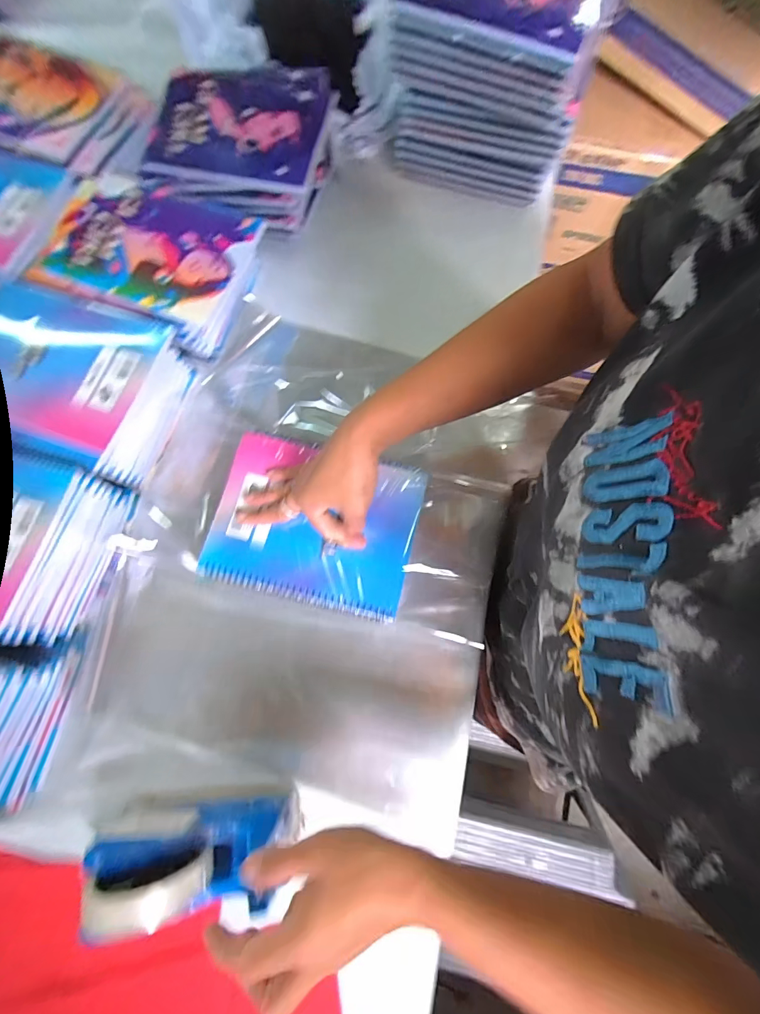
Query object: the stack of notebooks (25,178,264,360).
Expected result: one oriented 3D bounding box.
[{"bbox_3d":[-0.258,-0.280,0.463,0.227,0.070,0.162,20,78,2],"label":"stack of notebooks"}]

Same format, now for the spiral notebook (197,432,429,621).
[{"bbox_3d":[-0.064,0.014,0.395,0.198,0.008,0.155,13,76,3],"label":"spiral notebook"}]

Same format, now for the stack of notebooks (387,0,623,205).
[{"bbox_3d":[0.135,-0.503,0.483,0.211,0.188,0.145,29,78,4],"label":"stack of notebooks"}]

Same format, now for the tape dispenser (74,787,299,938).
[{"bbox_3d":[-0.157,0.288,0.329,0.159,0.103,0.058,0,76,-1],"label":"tape dispenser"}]

